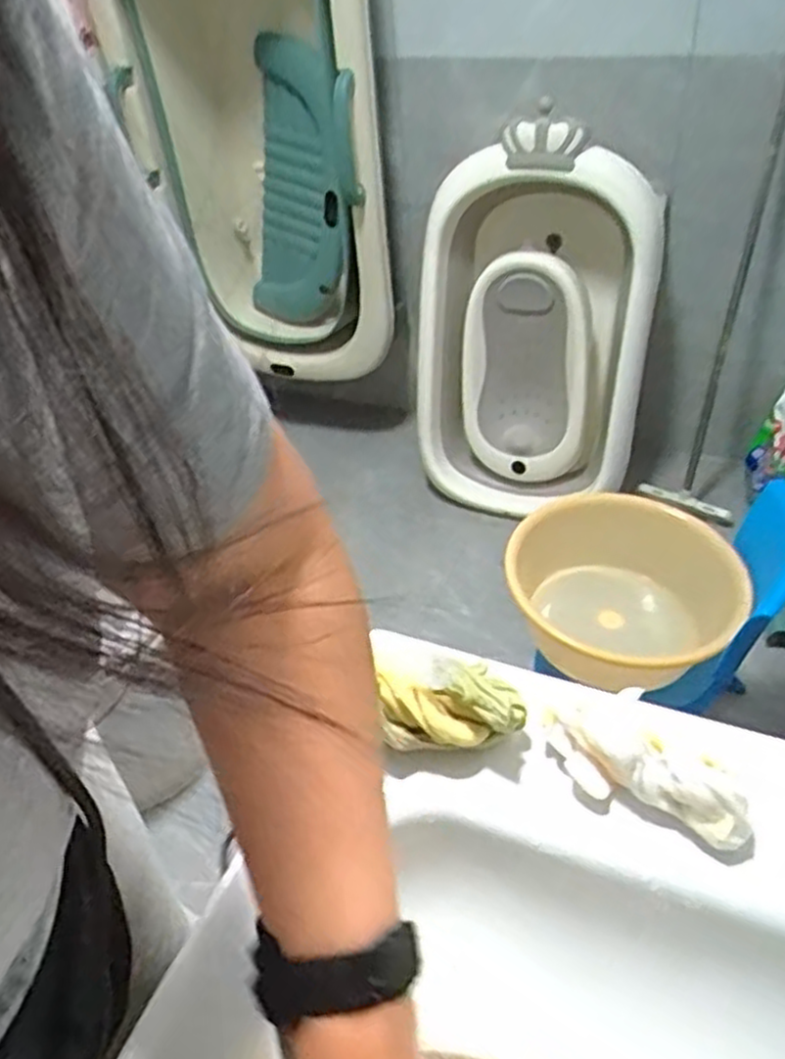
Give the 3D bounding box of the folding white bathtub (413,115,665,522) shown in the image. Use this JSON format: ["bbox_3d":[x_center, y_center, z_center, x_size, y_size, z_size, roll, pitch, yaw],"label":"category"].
[{"bbox_3d":[0.273,-0.380,1.604,0.486,0.748,0.194,6,44,15],"label":"folding white bathtub"}]

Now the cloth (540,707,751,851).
[{"bbox_3d":[0.148,0.147,0.461,0.123,0.044,0.031,19,48,26],"label":"cloth"}]

